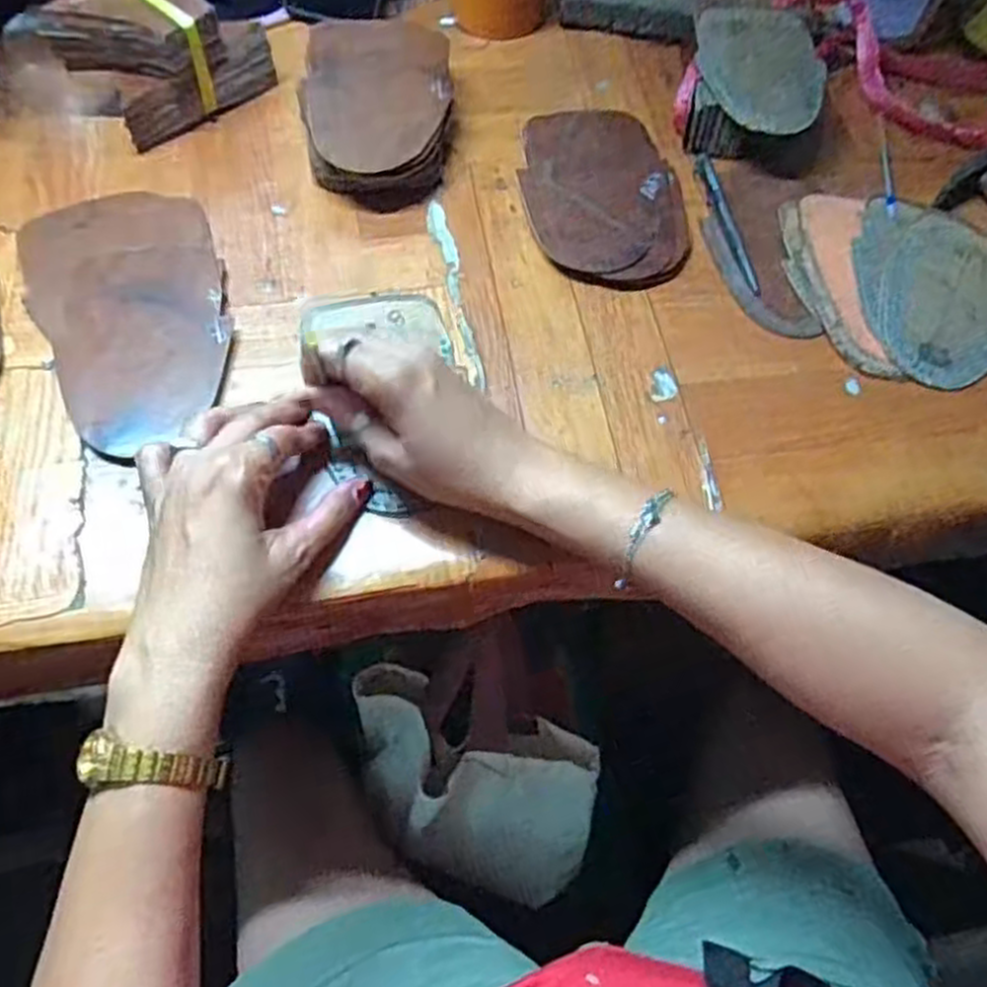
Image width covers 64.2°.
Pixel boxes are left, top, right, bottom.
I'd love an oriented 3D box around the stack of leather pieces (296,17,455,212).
[{"bbox_3d":[-0.080,-0.270,0.556,0.101,0.039,0.153,-3,60,-6],"label":"stack of leather pieces"}]

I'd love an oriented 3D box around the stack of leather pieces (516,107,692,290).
[{"bbox_3d":[0.076,-0.208,0.543,0.109,0.012,0.163,0,60,-4],"label":"stack of leather pieces"}]

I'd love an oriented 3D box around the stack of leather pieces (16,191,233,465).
[{"bbox_3d":[-0.214,-0.112,0.468,0.108,0.011,0.197,-19,63,-15],"label":"stack of leather pieces"}]

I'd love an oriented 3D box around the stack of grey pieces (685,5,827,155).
[{"bbox_3d":[0.190,-0.302,0.582,0.095,0.043,0.139,8,60,1],"label":"stack of grey pieces"}]

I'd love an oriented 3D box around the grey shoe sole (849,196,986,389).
[{"bbox_3d":[0.294,-0.138,0.519,0.113,0.008,0.161,24,61,10],"label":"grey shoe sole"}]

